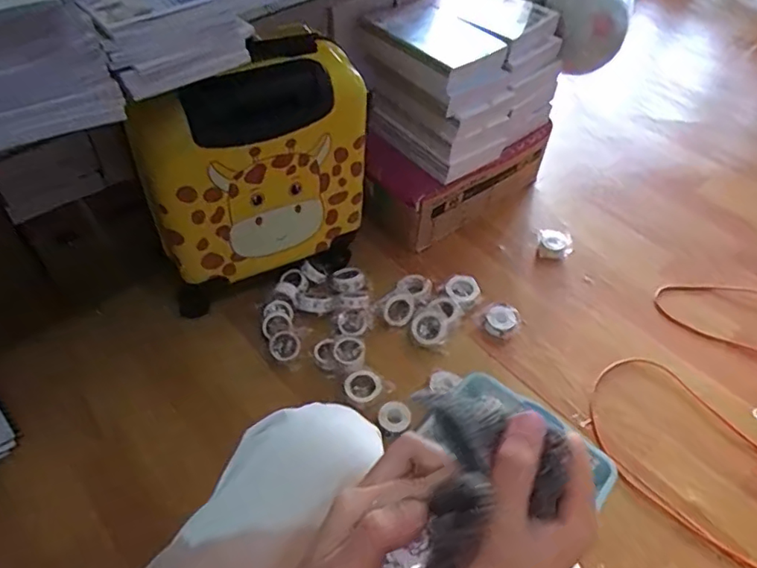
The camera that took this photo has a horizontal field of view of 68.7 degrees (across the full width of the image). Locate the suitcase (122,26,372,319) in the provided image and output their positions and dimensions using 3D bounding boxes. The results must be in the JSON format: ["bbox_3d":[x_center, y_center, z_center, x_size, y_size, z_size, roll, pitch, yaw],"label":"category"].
[{"bbox_3d":[-0.203,-0.159,0.935,0.345,0.435,0.165,-32,57,-28],"label":"suitcase"}]

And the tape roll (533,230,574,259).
[{"bbox_3d":[0.372,-0.083,1.175,0.071,0.038,0.056,1,48,-3],"label":"tape roll"}]

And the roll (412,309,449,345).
[{"bbox_3d":[0.094,0.077,1.006,0.062,0.022,0.072,12,48,7],"label":"roll"}]

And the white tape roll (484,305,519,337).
[{"bbox_3d":[0.229,0.068,1.034,0.055,0.034,0.058,2,48,-2],"label":"white tape roll"}]

